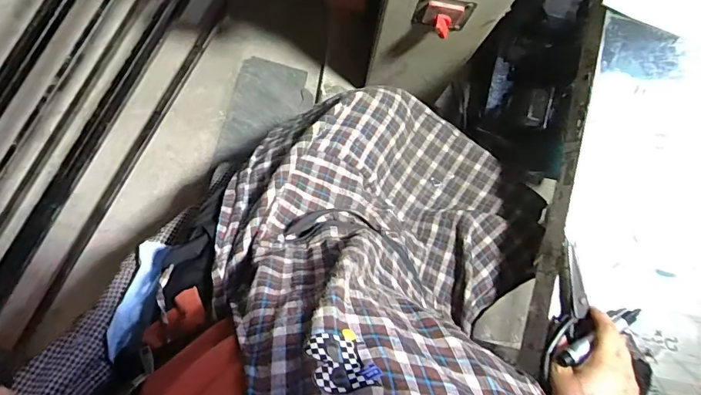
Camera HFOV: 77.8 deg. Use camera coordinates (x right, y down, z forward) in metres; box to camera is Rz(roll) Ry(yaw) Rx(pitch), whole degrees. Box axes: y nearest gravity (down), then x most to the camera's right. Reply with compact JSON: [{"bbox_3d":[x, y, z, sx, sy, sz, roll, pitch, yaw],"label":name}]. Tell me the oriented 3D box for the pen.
[{"bbox_3d":[0.288,0.158,0.497,0.115,0.021,0.016,-23,88,-15],"label":"pen"}]

